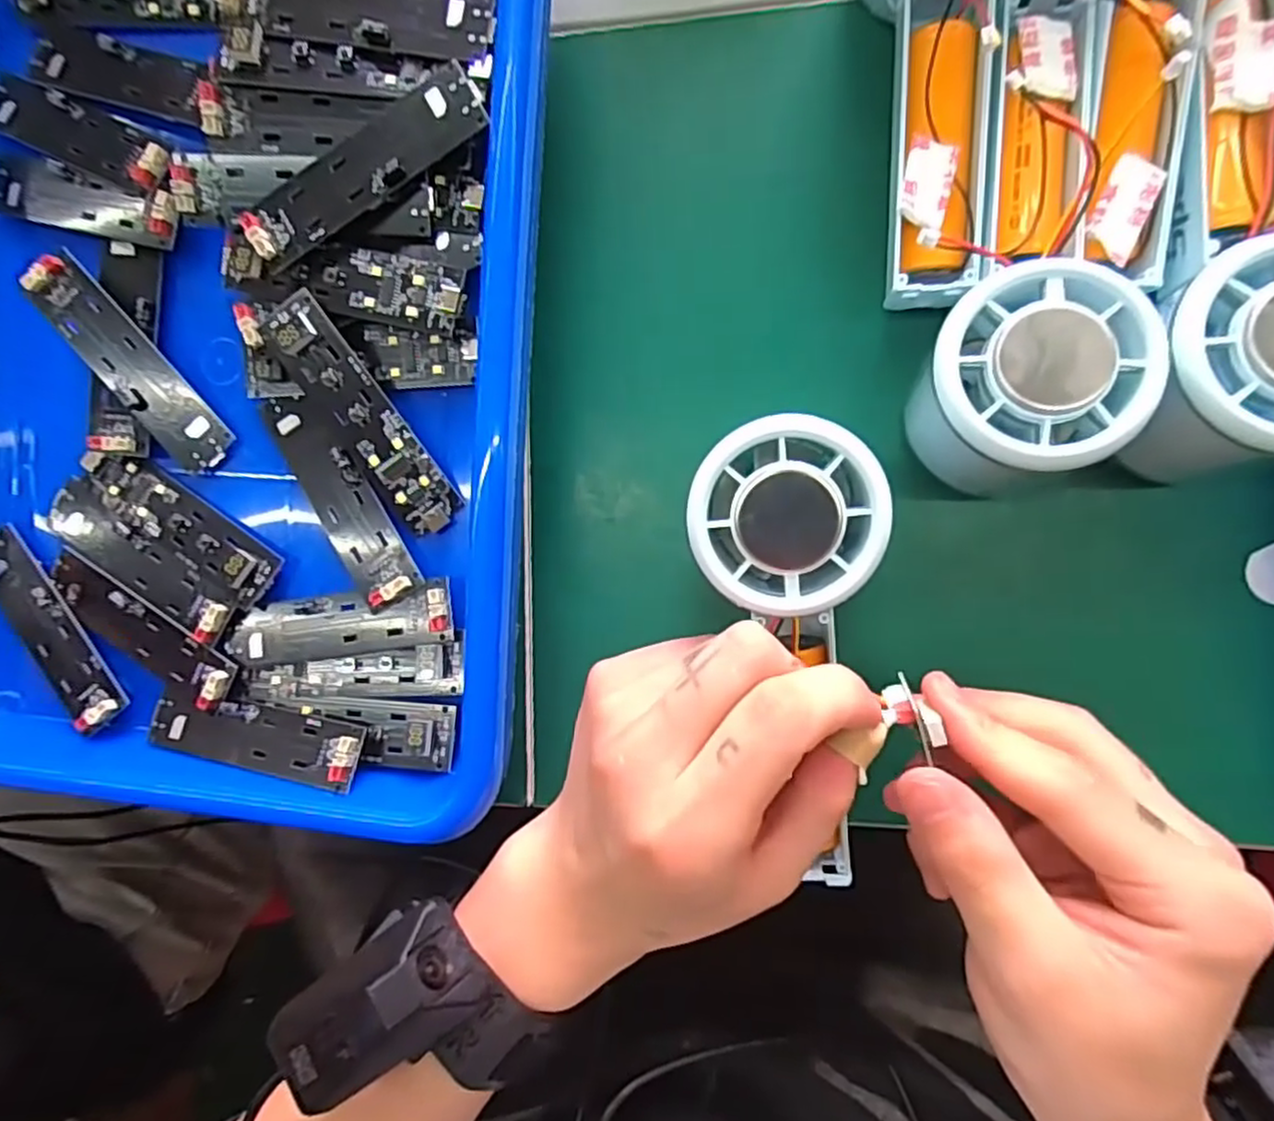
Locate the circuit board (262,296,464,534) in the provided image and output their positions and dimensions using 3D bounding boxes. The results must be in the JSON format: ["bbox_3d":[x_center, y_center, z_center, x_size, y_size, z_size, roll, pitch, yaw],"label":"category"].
[{"bbox_3d":[-0.097,-0.050,0.252,0.023,0.013,0.090,-35,100,5],"label":"circuit board"}]

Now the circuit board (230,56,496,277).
[{"bbox_3d":[-0.093,-0.132,0.237,0.091,0.010,0.022,-31,86,8],"label":"circuit board"}]

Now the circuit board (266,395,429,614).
[{"bbox_3d":[-0.109,-0.025,0.258,0.022,0.007,0.085,-32,86,8],"label":"circuit board"}]

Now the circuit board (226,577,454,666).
[{"bbox_3d":[-0.110,0.024,0.257,0.087,0.007,0.022,-9,89,9],"label":"circuit board"}]

